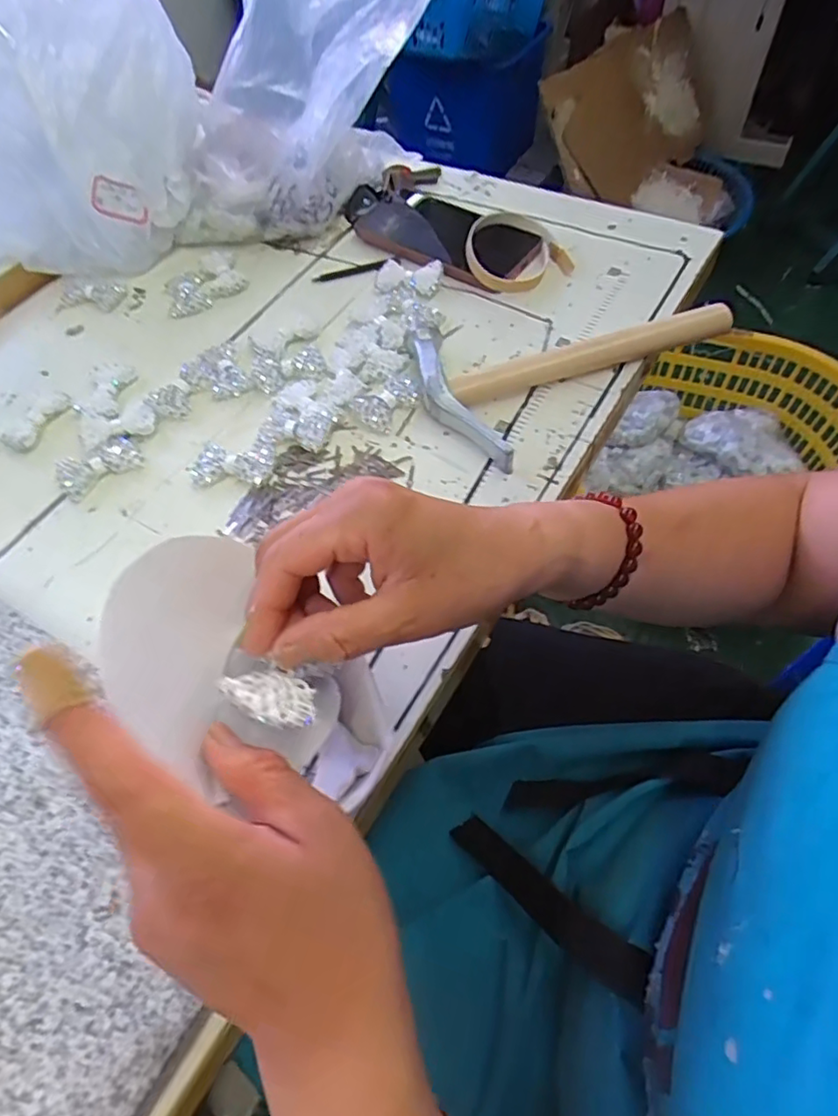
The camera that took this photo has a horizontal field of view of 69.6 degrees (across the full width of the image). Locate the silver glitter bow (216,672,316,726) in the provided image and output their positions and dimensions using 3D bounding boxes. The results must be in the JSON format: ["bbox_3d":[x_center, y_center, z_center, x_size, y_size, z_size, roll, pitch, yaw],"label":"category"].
[{"bbox_3d":[-0.059,0.054,0.236,0.036,0.012,0.021,8,58,7],"label":"silver glitter bow"}]

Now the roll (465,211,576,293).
[{"bbox_3d":[0.087,-0.271,0.523,0.090,0.027,0.102,0,58,5],"label":"roll"}]

